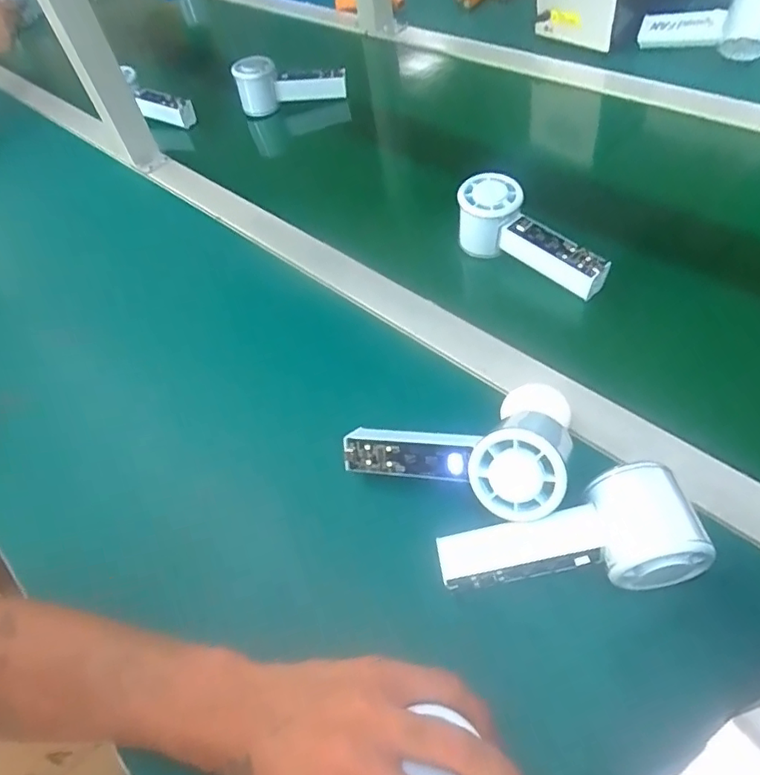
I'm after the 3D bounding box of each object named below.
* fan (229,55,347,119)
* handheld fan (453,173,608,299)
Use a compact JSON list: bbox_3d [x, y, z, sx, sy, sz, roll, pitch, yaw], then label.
[{"bbox_3d":[-0.125,-0.427,0.813,0.153,0.066,0.044,-8,53,-1],"label":"fan"},{"bbox_3d":[0.139,-0.135,0.524,0.149,0.063,0.049,32,62,25],"label":"handheld fan"}]

